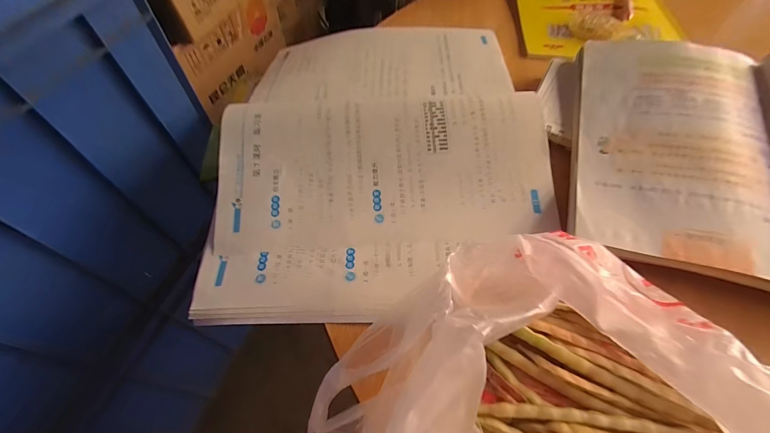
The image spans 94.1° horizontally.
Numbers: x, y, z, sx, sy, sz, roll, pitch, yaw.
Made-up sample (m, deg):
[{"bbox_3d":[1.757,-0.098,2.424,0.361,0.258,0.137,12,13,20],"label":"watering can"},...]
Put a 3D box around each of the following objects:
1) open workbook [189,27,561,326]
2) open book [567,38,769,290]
[{"bbox_3d":[-0.003,-0.091,0.353,0.290,0.046,0.373,-1,57,1],"label":"open workbook"},{"bbox_3d":[0.333,-0.052,0.300,0.321,0.040,0.264,14,58,11],"label":"open book"}]

